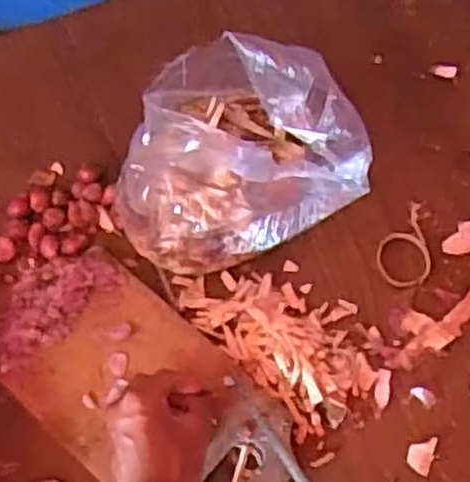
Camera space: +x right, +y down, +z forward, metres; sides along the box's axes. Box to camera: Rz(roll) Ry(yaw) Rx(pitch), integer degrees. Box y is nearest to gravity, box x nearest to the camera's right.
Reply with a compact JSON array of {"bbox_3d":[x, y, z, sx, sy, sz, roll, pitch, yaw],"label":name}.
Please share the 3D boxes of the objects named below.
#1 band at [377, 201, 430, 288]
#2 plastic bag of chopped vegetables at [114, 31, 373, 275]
[{"bbox_3d":[0.141,0.001,0.664,0.044,0.005,0.074,-2,70,0],"label":"band"},{"bbox_3d":[0.013,-0.060,0.585,0.161,0.191,0.142,13,70,6],"label":"plastic bag of chopped vegetables"}]

